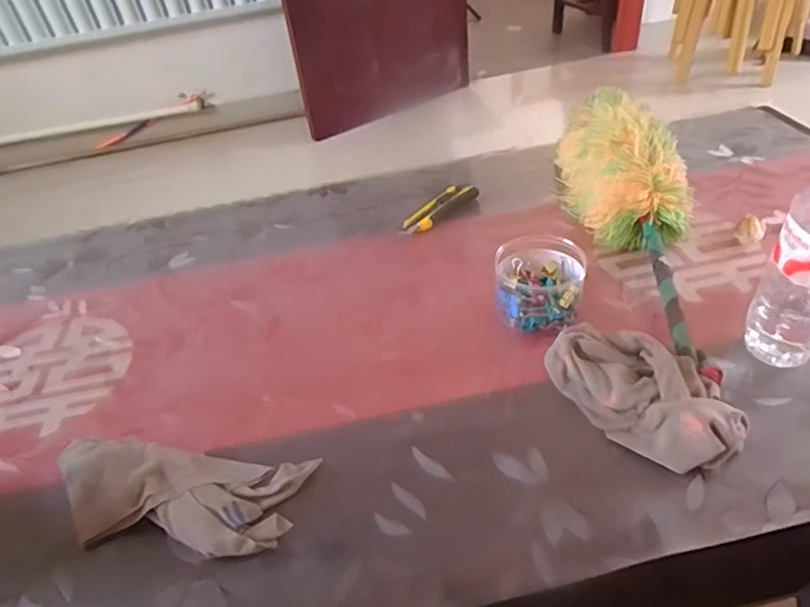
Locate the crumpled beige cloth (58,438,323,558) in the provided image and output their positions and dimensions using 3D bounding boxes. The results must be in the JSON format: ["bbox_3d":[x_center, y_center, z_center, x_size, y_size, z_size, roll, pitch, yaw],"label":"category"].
[{"bbox_3d":[-0.199,0.163,0.490,0.212,0.041,0.086,-1,39,8],"label":"crumpled beige cloth"}]

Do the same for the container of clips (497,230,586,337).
[{"bbox_3d":[0.153,-0.031,0.644,0.093,0.082,0.107,6,40,12],"label":"container of clips"}]

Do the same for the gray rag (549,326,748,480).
[{"bbox_3d":[0.219,0.079,0.530,0.093,0.045,0.175,-25,42,-21],"label":"gray rag"}]

